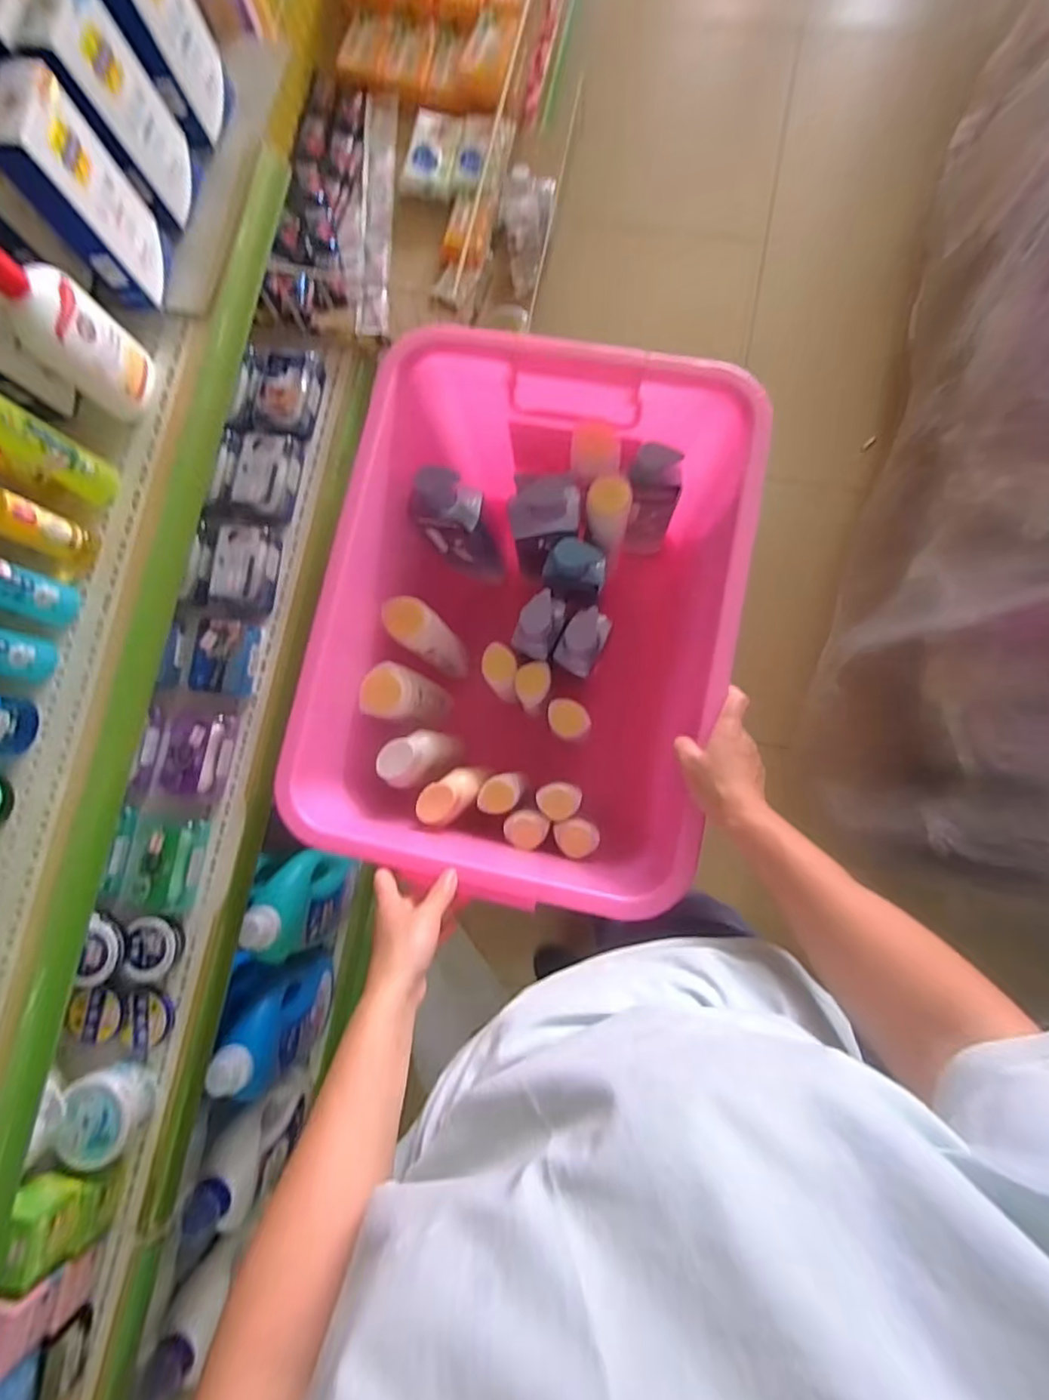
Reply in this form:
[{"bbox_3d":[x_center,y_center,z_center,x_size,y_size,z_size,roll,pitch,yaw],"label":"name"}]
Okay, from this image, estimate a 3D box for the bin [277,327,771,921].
[{"bbox_3d":[0.011,-0.075,0.715,0.396,0.319,0.538,11,83,6],"label":"bin"}]

